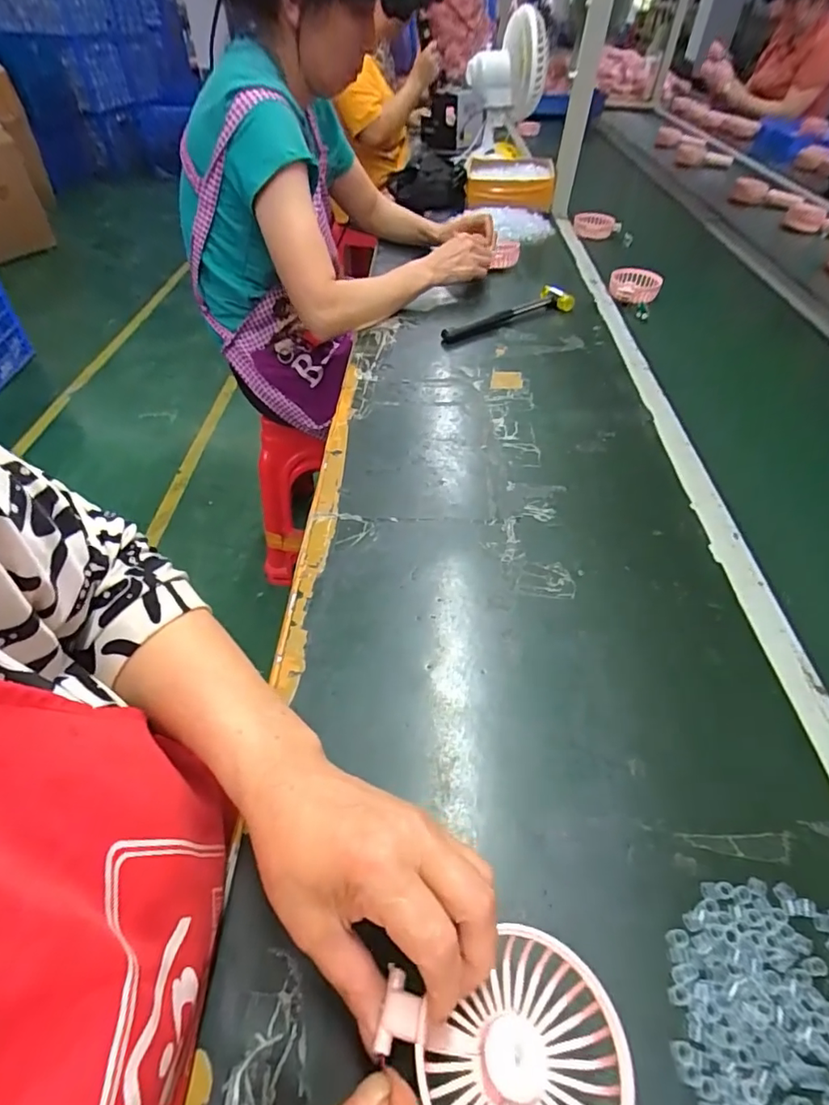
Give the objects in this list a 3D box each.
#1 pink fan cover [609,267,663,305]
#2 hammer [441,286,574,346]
[{"bbox_3d":[0.412,-0.500,0.972,0.093,0.037,0.099,16,51,18],"label":"pink fan cover"},{"bbox_3d":[0.146,-0.389,0.847,0.236,0.030,0.058,-20,50,-15],"label":"hammer"}]

